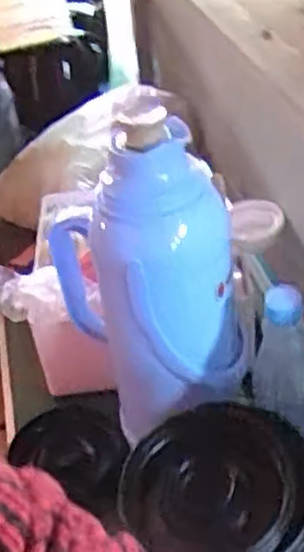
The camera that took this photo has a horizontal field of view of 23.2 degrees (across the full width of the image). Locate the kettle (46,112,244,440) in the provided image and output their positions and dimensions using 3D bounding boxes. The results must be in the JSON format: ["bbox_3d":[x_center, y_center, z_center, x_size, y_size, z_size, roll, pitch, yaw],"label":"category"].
[{"bbox_3d":[-0.008,0.016,0.691,0.170,0.310,0.112,-4,36,3],"label":"kettle"}]

